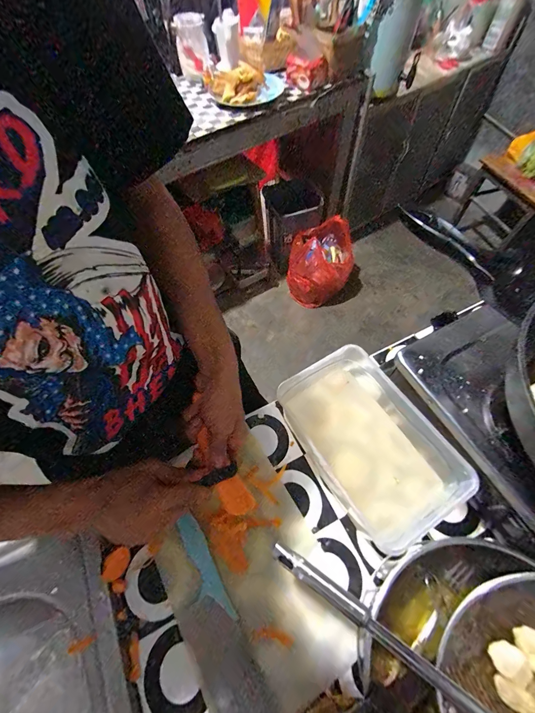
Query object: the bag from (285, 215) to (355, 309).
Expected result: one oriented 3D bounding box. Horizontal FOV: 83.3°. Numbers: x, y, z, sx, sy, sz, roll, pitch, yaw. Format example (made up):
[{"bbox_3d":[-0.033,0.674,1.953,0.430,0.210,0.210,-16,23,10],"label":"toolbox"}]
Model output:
[{"bbox_3d":[0.260,-0.458,1.505,0.299,0.341,0.286,13,61,9],"label":"bag"}]

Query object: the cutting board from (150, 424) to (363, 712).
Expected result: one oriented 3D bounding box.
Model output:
[{"bbox_3d":[-0.026,0.279,0.385,0.193,0.014,0.286,-29,64,-14],"label":"cutting board"}]

